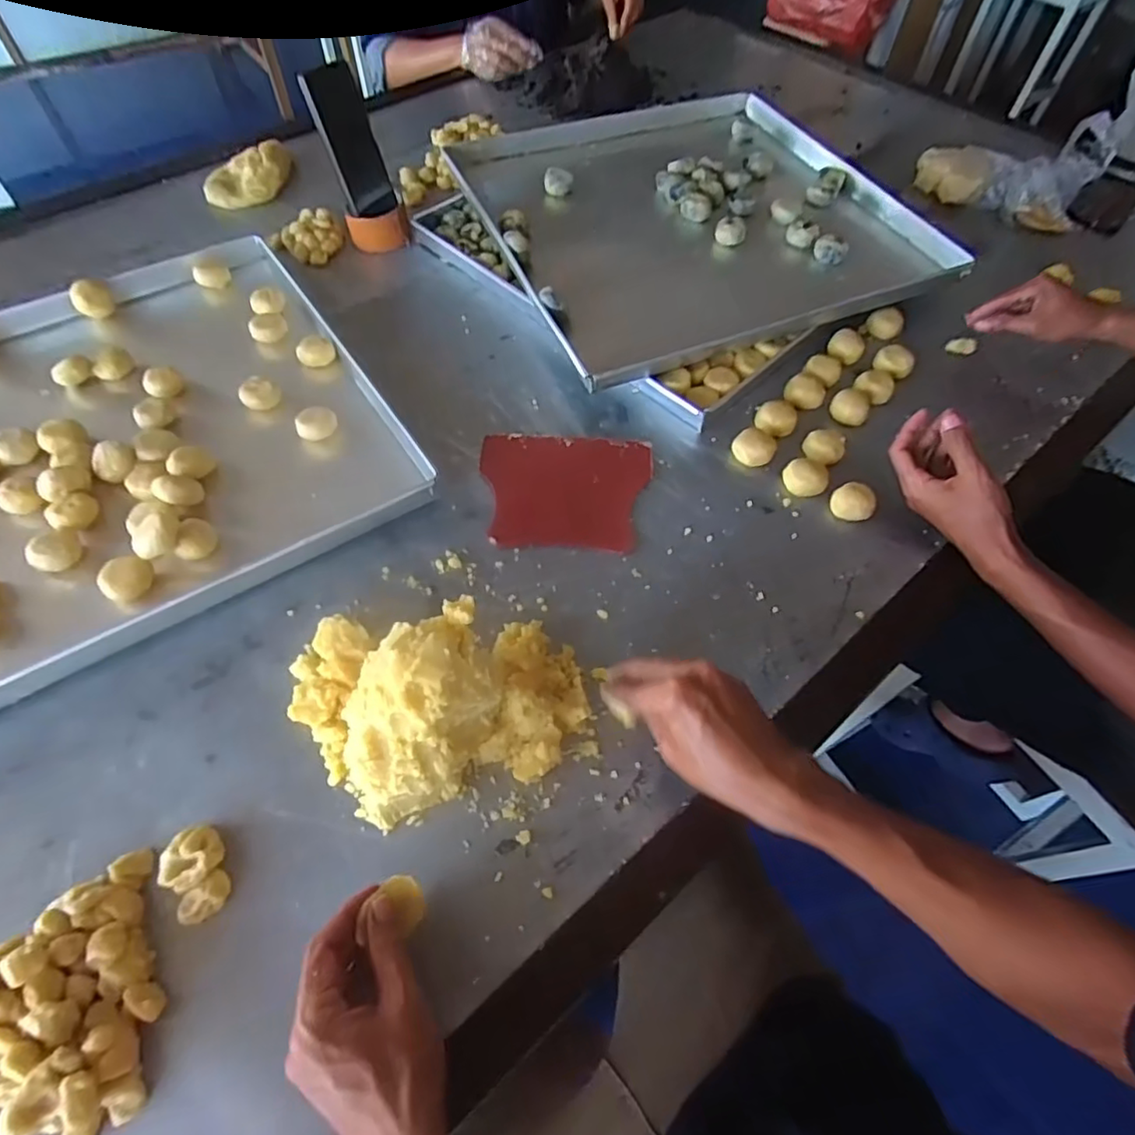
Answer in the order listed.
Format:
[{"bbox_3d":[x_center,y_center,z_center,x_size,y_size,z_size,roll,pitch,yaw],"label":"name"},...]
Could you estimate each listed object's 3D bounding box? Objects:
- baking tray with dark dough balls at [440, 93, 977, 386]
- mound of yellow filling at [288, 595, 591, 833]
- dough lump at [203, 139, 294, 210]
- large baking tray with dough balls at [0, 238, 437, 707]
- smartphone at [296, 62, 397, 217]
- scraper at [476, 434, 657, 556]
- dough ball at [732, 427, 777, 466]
[{"bbox_3d":[0.160,-0.471,0.835,0.534,0.056,0.536,-17,59,-13],"label":"baking tray with dark dough balls"},{"bbox_3d":[-0.101,0.090,0.449,0.226,0.107,0.152,-3,57,-4],"label":"mound of yellow filling"},{"bbox_3d":[-0.451,-0.559,0.888,0.137,0.045,0.080,-27,62,-18],"label":"dough lump"},{"bbox_3d":[-0.468,-0.134,0.627,0.506,0.037,0.515,-28,62,-19],"label":"large baking tray with dough balls"},{"bbox_3d":[-0.267,-0.527,0.773,0.014,0.157,0.073,24,56,31],"label":"smartphone"},{"bbox_3d":[-0.003,-0.078,0.617,0.167,0.004,0.132,4,62,2],"label":"scraper"},{"bbox_3d":[0.194,-0.124,0.644,0.042,0.022,0.037,21,59,11],"label":"dough ball"}]

